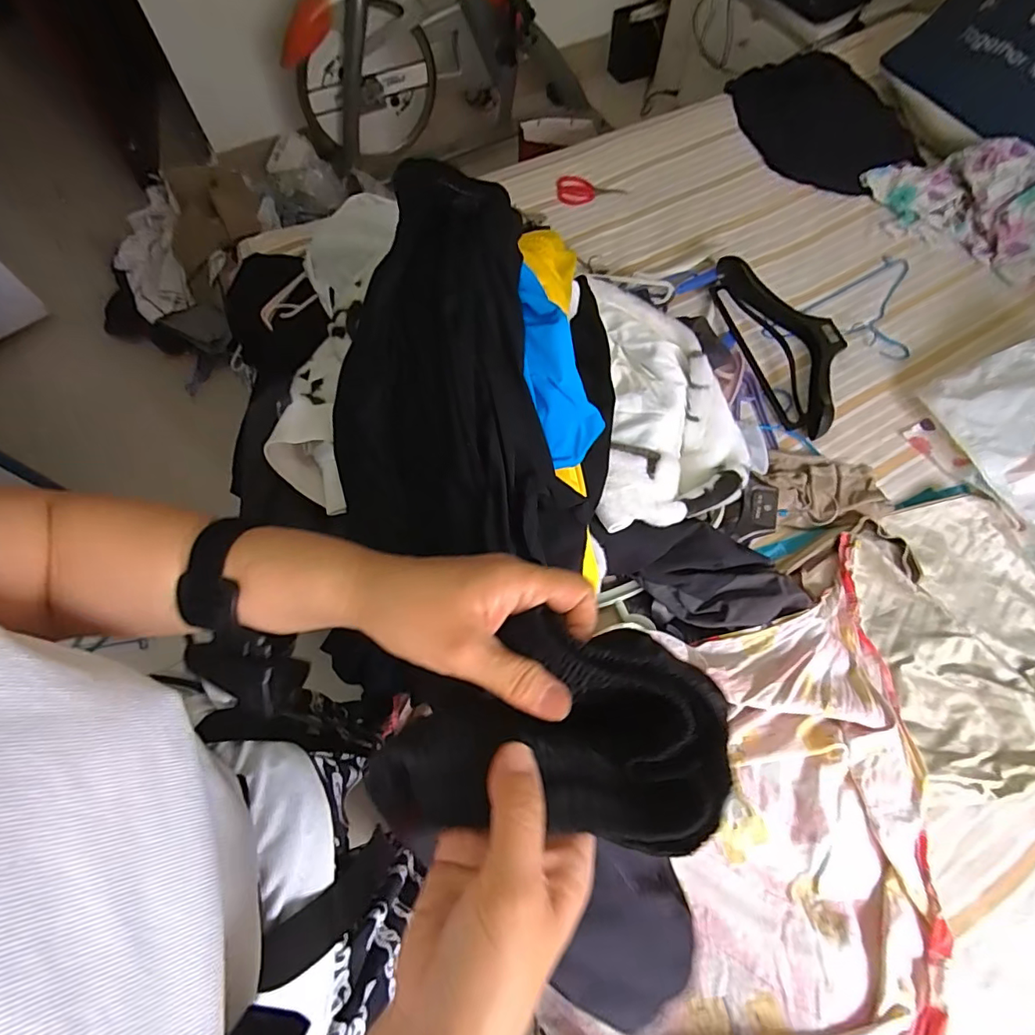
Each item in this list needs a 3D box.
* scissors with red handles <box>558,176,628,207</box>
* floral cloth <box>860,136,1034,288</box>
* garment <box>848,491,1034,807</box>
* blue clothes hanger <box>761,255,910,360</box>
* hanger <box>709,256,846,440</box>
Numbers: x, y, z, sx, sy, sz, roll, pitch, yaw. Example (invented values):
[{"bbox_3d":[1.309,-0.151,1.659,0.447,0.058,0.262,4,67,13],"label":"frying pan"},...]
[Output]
[{"bbox_3d":[0.173,-0.777,1.227,0.160,0.022,0.072,-6,67,-4],"label":"scissors with red handles"},{"bbox_3d":[1.009,-0.681,1.139,0.214,0.144,0.438,-31,71,-13],"label":"floral cloth"},{"bbox_3d":[0.681,0.166,0.770,0.305,0.049,0.409,-8,67,-4],"label":"garment"},{"bbox_3d":[0.730,-0.410,1.089,0.413,0.016,0.211,-32,71,-13],"label":"blue clothes hanger"},{"bbox_3d":[0.548,-0.351,1.014,0.201,0.077,0.435,-12,68,-6],"label":"hanger"}]

